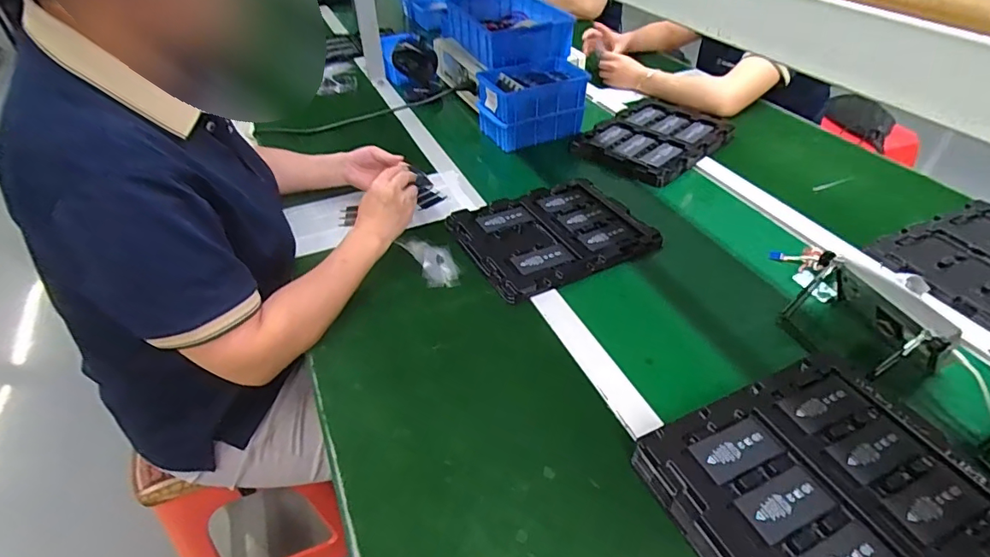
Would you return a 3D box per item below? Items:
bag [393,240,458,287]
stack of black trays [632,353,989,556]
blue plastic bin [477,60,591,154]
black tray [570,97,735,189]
[{"bbox_3d":[-0.090,-0.027,0.766,0.064,0.015,0.119,-23,46,-23],"label":"bag"},{"bbox_3d":[0.308,0.196,0.486,0.281,0.043,0.220,-19,44,-19],"label":"stack of black trays"},{"bbox_3d":[0.078,-0.370,1.081,0.224,0.105,0.158,-14,43,-14],"label":"blue plastic bin"},{"bbox_3d":[0.313,-0.287,1.046,0.288,0.022,0.222,-32,50,-31],"label":"black tray"}]

